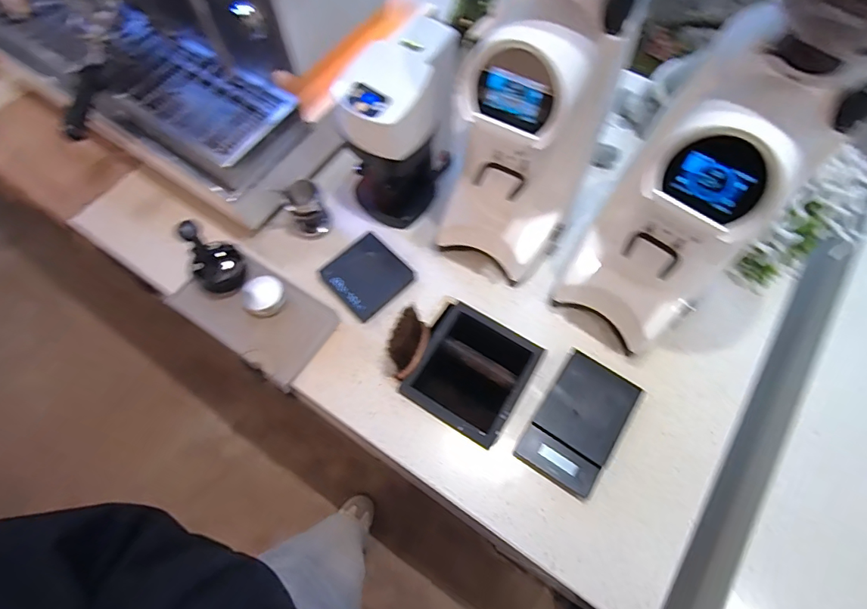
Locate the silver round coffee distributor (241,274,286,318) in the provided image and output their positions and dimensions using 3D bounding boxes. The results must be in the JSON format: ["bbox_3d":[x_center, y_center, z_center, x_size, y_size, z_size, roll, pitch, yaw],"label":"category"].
[{"bbox_3d":[-0.283,-0.017,0.763,0.068,0.032,0.062,0,66,0],"label":"silver round coffee distributor"}]

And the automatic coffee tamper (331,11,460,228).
[{"bbox_3d":[-0.049,-0.285,0.757,0.131,0.266,0.188,39,71,15],"label":"automatic coffee tamper"}]

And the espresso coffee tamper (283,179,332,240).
[{"bbox_3d":[-0.223,-0.168,0.806,0.066,0.073,0.068,-21,68,-9],"label":"espresso coffee tamper"}]

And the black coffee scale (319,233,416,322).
[{"bbox_3d":[-0.113,-0.051,0.790,0.119,0.018,0.123,42,72,16],"label":"black coffee scale"}]

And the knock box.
[{"bbox_3d":[0.059,0.125,0.783,0.180,0.125,0.185,31,69,12],"label":"knock box"}]

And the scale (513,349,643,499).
[{"bbox_3d":[0.218,0.176,0.685,0.113,0.027,0.184,32,70,13],"label":"scale"}]

